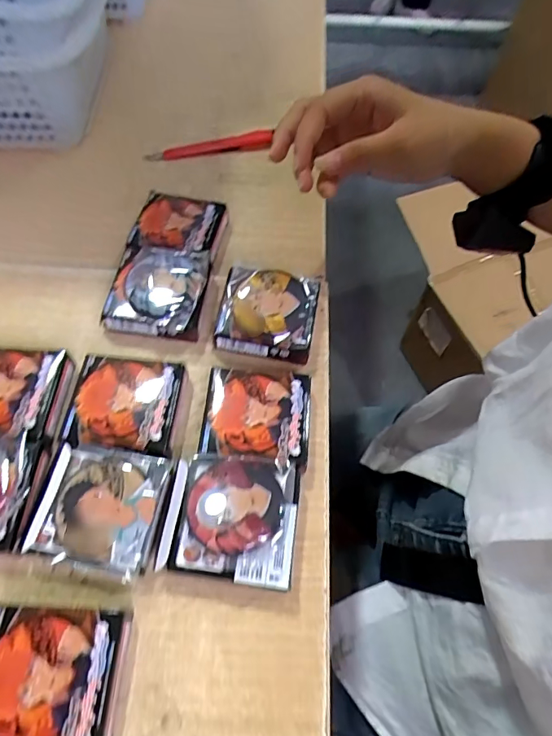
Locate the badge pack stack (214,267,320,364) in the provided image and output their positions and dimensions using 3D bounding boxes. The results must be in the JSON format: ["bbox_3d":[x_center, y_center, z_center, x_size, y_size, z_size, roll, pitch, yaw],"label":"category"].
[{"bbox_3d":[-0.006,-0.040,0.344,0.070,0.038,0.065,9,62,4],"label":"badge pack stack"}]

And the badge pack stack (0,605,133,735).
[{"bbox_3d":[-0.117,0.161,0.235,0.071,0.023,0.063,2,61,0],"label":"badge pack stack"}]

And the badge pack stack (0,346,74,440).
[{"bbox_3d":[-0.185,0.015,0.312,0.072,0.019,0.072,3,61,1],"label":"badge pack stack"}]

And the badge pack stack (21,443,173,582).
[{"bbox_3d":[-0.105,0.084,0.274,0.074,0.033,0.067,10,62,4],"label":"badge pack stack"}]

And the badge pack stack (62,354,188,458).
[{"bbox_3d":[-0.101,0.026,0.308,0.069,0.021,0.067,4,61,2],"label":"badge pack stack"}]

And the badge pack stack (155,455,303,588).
[{"bbox_3d":[-0.026,0.089,0.272,0.076,0.036,0.071,7,61,2],"label":"badge pack stack"}]

